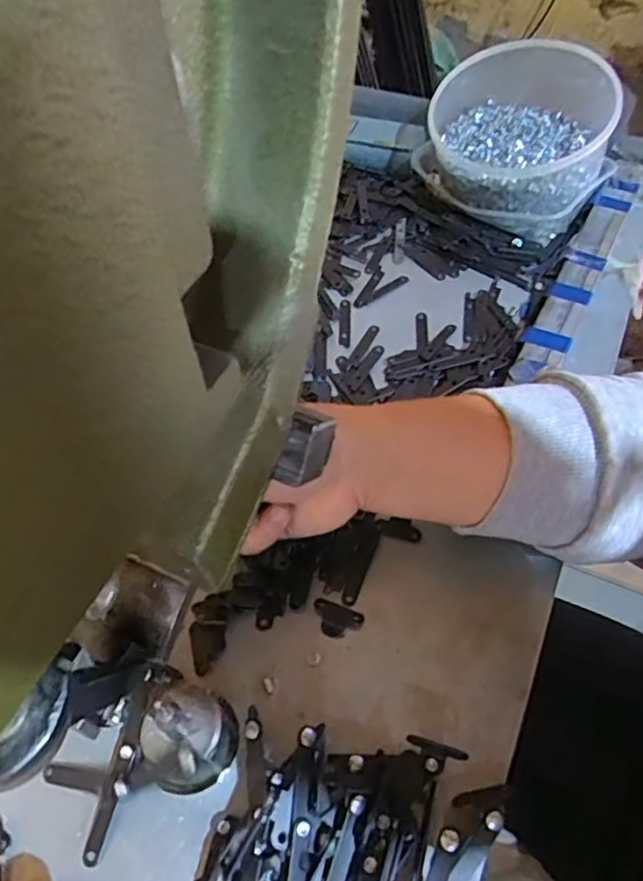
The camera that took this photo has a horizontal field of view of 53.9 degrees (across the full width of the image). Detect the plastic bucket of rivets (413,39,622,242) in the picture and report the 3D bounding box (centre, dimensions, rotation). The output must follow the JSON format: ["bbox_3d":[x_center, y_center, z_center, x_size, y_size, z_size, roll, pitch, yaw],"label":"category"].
[{"bbox_3d":[0.175,-0.272,0.569,0.166,0.106,0.172,8,54,8],"label":"plastic bucket of rivets"}]

